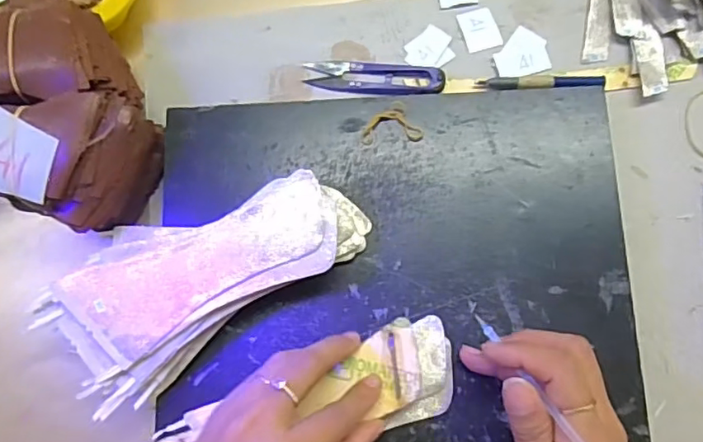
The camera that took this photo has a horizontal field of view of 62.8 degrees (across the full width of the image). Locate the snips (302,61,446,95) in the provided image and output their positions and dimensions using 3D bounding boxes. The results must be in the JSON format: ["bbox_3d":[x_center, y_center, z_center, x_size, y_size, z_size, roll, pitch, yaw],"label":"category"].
[{"bbox_3d":[0.016,-0.104,0.419,0.100,0.011,0.026,7,80,3],"label":"snips"}]

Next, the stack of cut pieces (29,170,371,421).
[{"bbox_3d":[-0.094,0.027,0.364,0.200,0.043,0.104,-35,79,-4],"label":"stack of cut pieces"}]

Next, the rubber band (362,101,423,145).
[{"bbox_3d":[0.027,-0.067,0.391,0.040,0.004,0.028,-5,78,4],"label":"rubber band"}]

